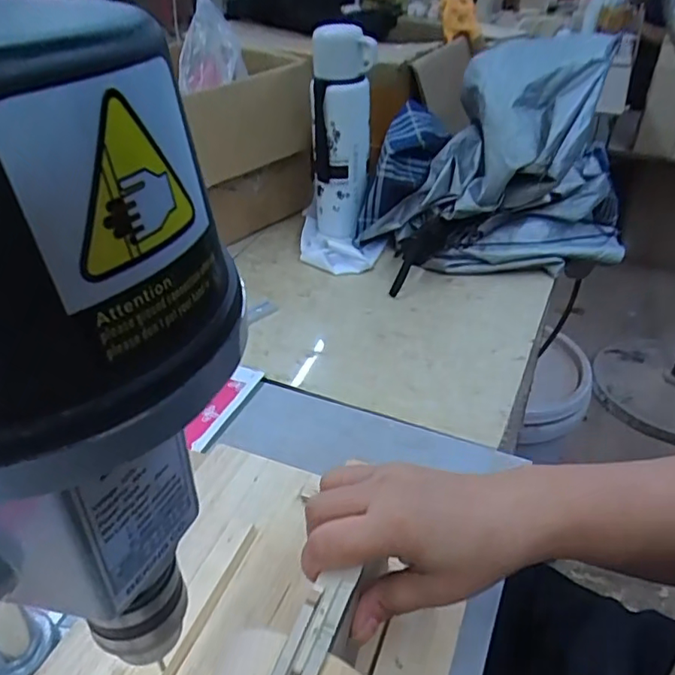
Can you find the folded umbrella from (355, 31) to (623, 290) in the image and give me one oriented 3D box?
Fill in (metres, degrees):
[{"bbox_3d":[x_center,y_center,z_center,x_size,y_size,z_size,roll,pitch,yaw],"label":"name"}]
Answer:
[{"bbox_3d":[0.198,-0.204,0.710,0.317,0.212,0.159,-8,37,-10],"label":"folded umbrella"}]

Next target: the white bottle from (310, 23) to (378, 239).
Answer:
[{"bbox_3d":[0.005,-0.246,0.729,0.076,0.254,0.058,-3,36,-4],"label":"white bottle"}]

